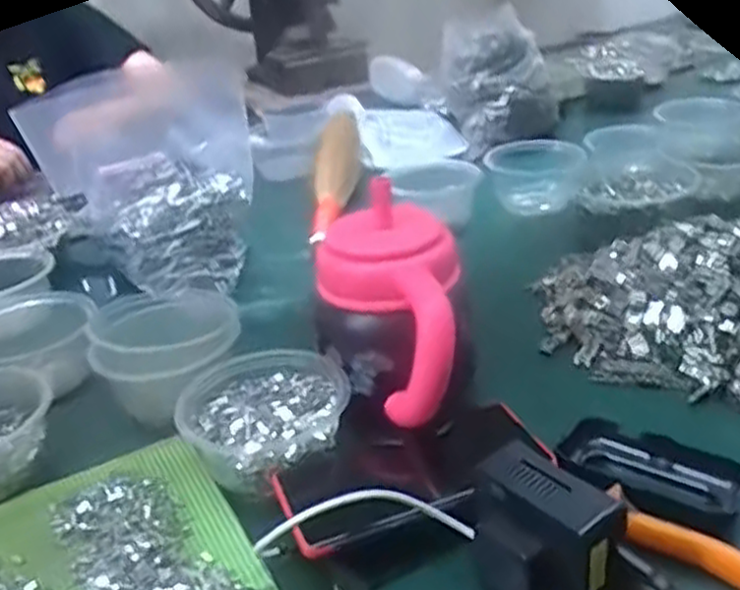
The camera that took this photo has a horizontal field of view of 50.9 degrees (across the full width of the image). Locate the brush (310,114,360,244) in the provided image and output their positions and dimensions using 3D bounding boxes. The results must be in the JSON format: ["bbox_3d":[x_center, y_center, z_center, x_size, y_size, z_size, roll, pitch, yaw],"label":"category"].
[{"bbox_3d":[-0.047,-0.157,1.011,0.046,0.047,0.262,0,45,10],"label":"brush"}]

